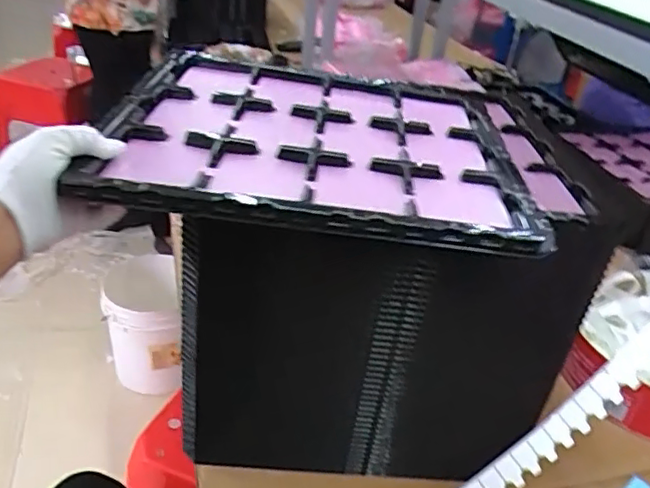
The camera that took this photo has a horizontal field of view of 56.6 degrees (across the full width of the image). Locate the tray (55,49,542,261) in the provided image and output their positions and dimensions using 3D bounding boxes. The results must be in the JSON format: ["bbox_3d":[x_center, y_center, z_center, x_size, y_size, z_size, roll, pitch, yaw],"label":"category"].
[{"bbox_3d":[0.000,-0.107,0.567,0.349,0.032,0.328,5,32,-2],"label":"tray"}]

